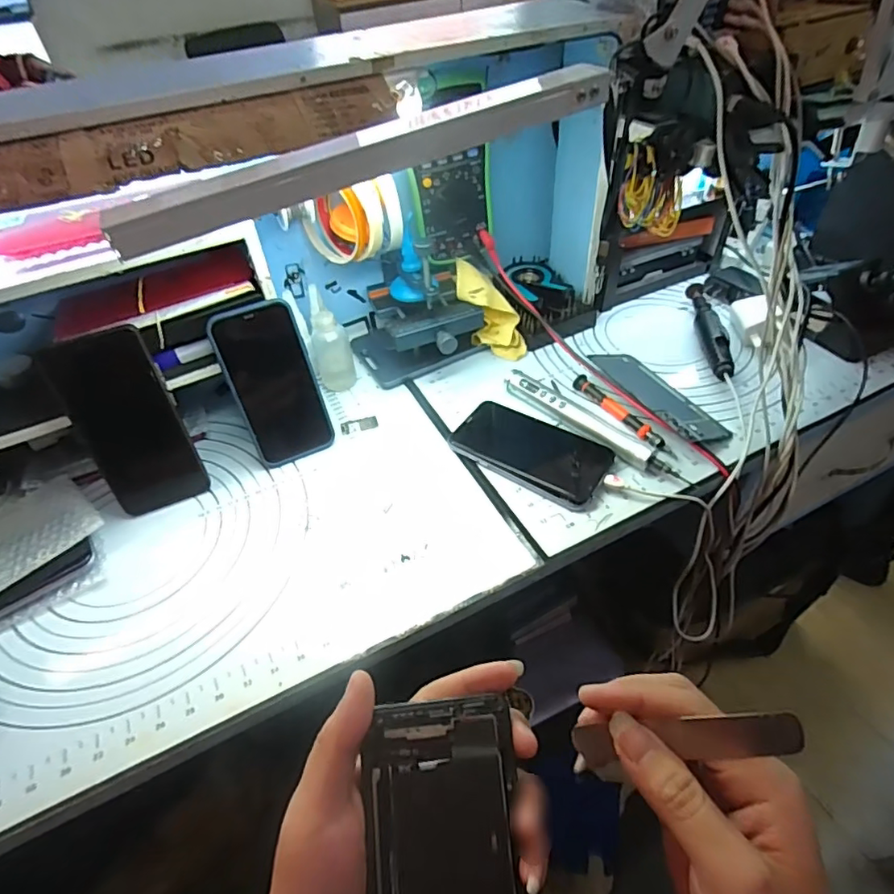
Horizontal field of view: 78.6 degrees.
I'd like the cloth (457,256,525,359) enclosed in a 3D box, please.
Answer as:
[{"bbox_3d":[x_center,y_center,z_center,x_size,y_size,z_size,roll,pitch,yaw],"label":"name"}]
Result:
[{"bbox_3d":[0.045,-0.151,0.618,0.034,0.123,0.042,-11,28,53],"label":"cloth"}]

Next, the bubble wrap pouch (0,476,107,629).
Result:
[{"bbox_3d":[-0.383,0.098,0.454,0.169,0.025,0.122,-31,50,-23],"label":"bubble wrap pouch"}]

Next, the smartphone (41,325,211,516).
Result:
[{"bbox_3d":[-0.272,-0.017,0.473,0.073,0.161,0.009,-22,30,-18],"label":"smartphone"}]

